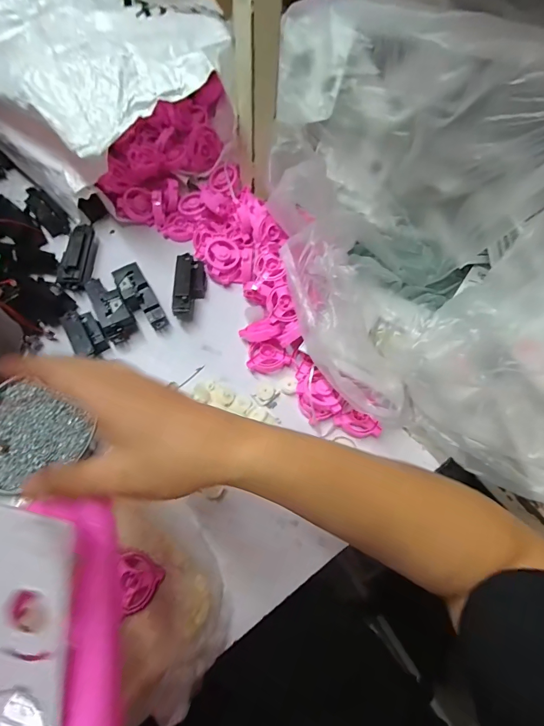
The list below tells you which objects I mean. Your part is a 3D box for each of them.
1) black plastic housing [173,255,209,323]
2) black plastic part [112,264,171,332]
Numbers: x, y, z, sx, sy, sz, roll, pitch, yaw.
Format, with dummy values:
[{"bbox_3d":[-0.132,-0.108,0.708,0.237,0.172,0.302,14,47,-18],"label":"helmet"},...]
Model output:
[{"bbox_3d":[-0.111,-0.106,0.492,0.038,0.045,0.100,-1,65,-3],"label":"black plastic housing"},{"bbox_3d":[-0.174,-0.086,0.477,0.038,0.018,0.098,-34,85,-17],"label":"black plastic part"}]

